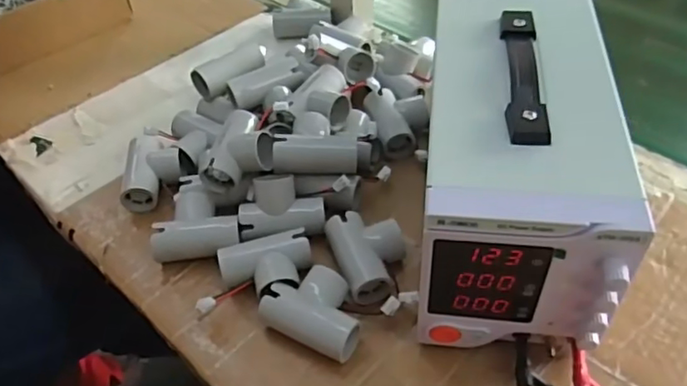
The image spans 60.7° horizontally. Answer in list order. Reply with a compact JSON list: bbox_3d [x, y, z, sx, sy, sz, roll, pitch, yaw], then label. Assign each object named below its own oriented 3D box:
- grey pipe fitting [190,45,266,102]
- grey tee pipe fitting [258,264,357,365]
[{"bbox_3d":[-0.112,-0.130,0.618,0.035,0.027,0.092,30,55,28],"label":"grey pipe fitting"},{"bbox_3d":[-0.019,0.092,0.449,0.074,0.028,0.062,21,51,22],"label":"grey tee pipe fitting"}]

